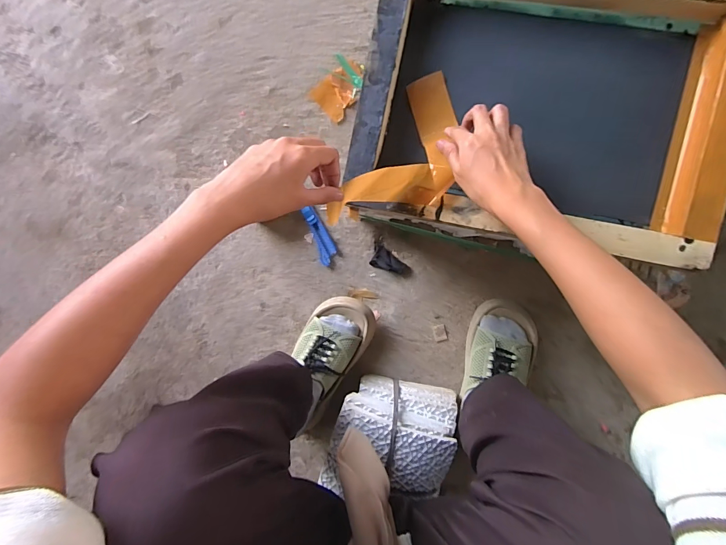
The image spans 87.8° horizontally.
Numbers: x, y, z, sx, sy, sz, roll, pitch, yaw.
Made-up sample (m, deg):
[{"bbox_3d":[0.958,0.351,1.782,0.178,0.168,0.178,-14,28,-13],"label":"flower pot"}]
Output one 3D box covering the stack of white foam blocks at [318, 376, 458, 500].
[{"bbox_3d":[0.048,0.251,0.583,0.179,0.115,0.134,9,94,6],"label":"stack of white foam blocks"}]

